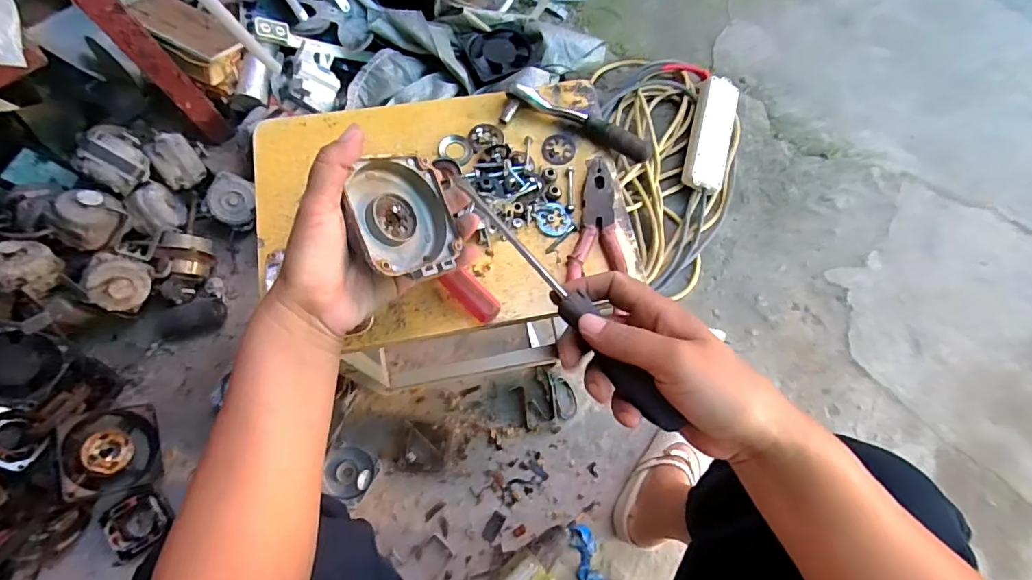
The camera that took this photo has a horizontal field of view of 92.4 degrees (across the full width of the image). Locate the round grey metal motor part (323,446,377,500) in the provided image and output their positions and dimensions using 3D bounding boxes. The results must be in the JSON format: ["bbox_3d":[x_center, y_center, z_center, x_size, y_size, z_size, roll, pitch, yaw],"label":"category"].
[{"bbox_3d":[-0.263,0.292,0.791,0.070,0.026,0.075,1,72,-2],"label":"round grey metal motor part"}]

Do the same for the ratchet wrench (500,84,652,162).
[{"bbox_3d":[0.059,-0.160,0.478,0.146,0.021,0.031,19,72,4],"label":"ratchet wrench"}]

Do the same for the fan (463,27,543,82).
[{"bbox_3d":[-0.019,-0.453,0.938,0.142,0.030,0.121,-15,73,-7],"label":"fan"}]

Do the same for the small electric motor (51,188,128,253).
[{"bbox_3d":[-0.658,-0.107,0.764,0.068,0.061,0.084,0,72,-2],"label":"small electric motor"}]

